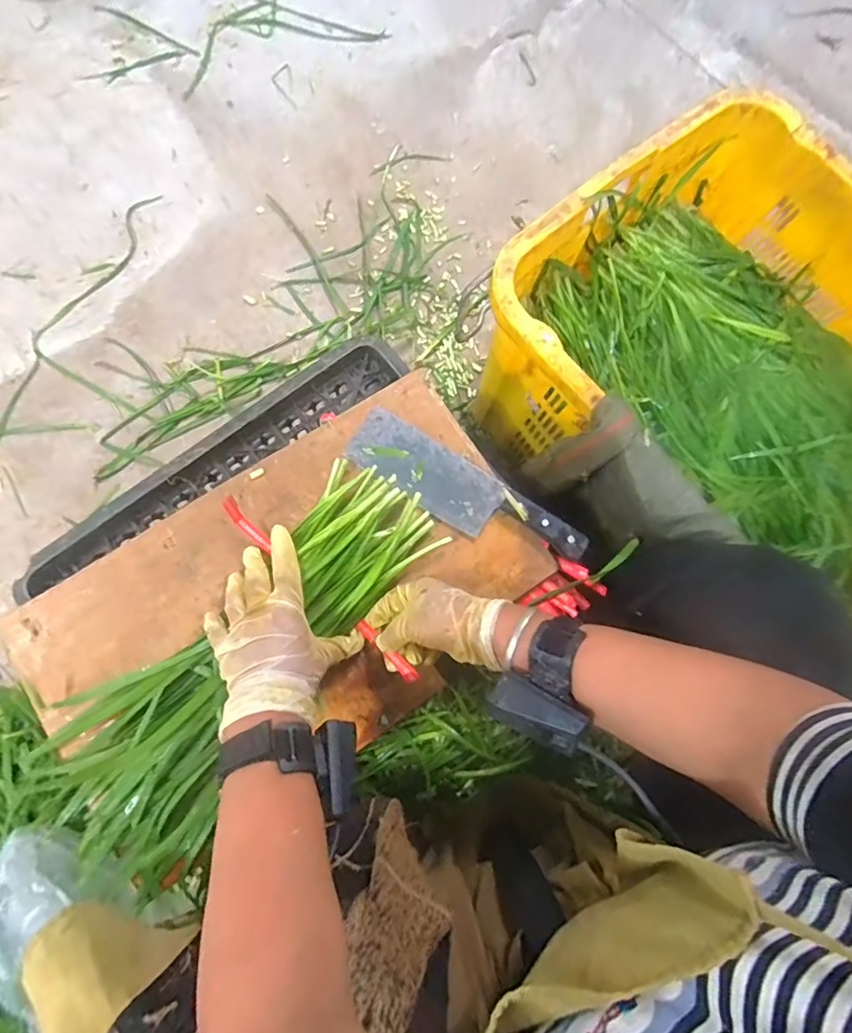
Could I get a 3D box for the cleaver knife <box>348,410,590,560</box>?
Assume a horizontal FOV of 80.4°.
[{"bbox_3d":[0.043,-0.026,0.552,0.271,0.012,0.073,34,77,3],"label":"cleaver knife"}]

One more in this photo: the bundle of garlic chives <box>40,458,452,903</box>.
[{"bbox_3d":[-0.171,0.137,0.496,0.165,0.051,0.444,43,82,9],"label":"bundle of garlic chives"}]

